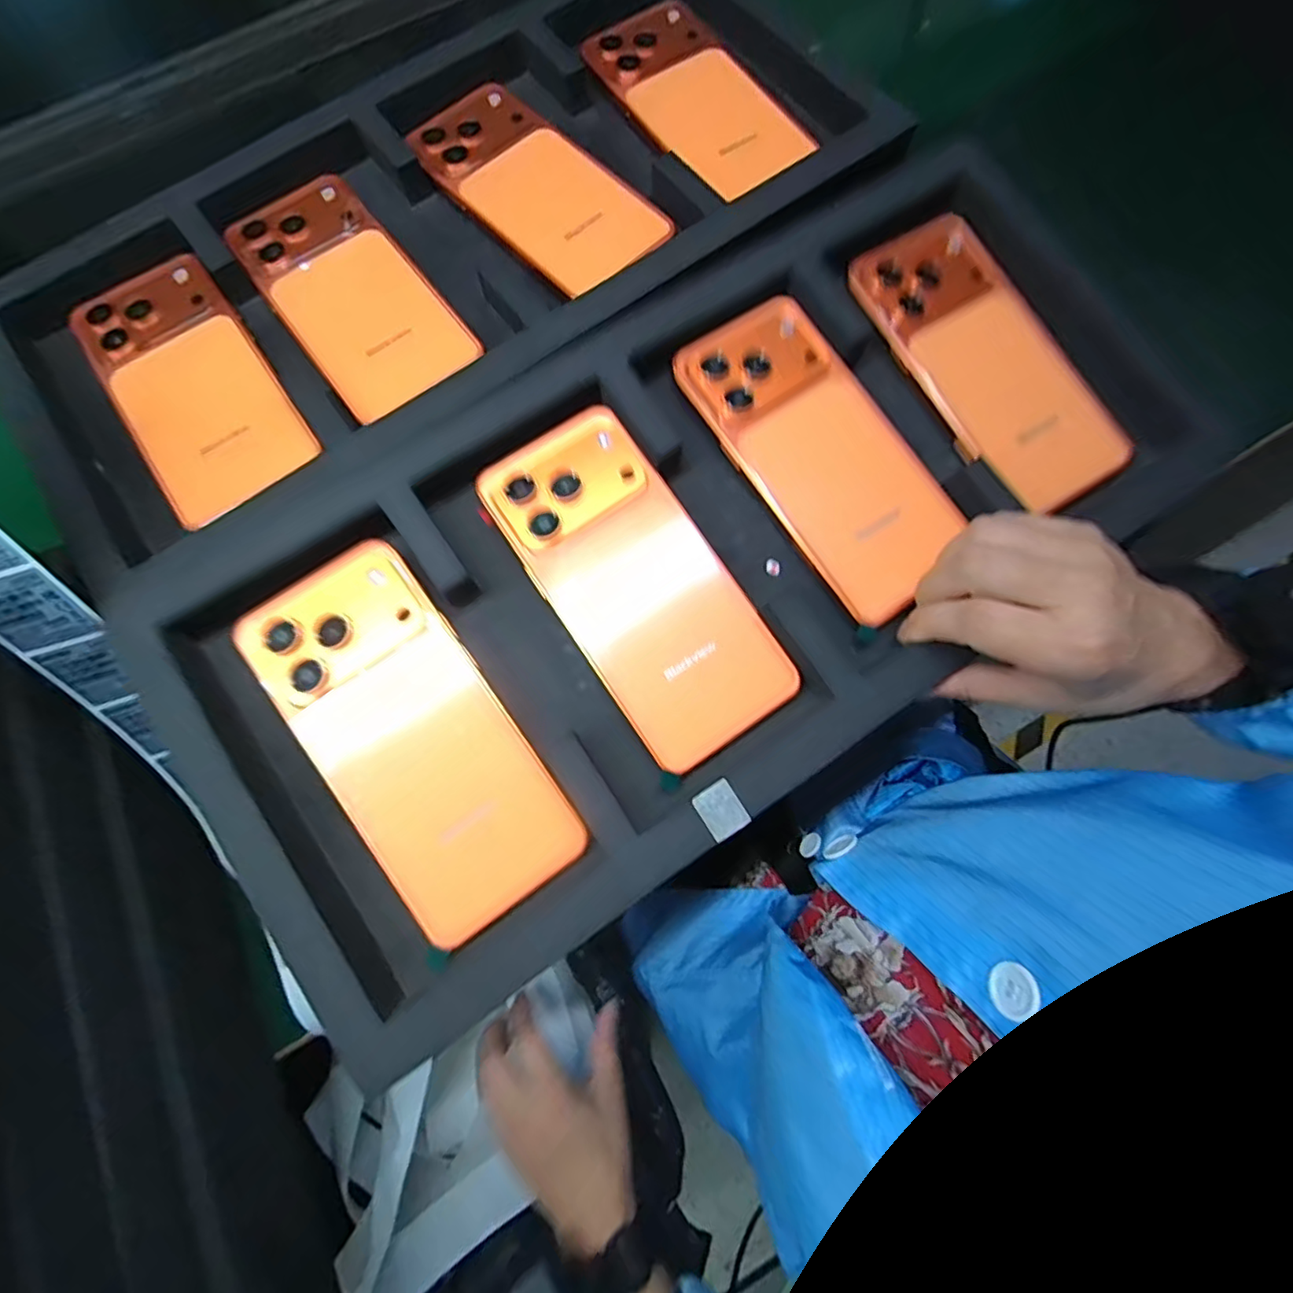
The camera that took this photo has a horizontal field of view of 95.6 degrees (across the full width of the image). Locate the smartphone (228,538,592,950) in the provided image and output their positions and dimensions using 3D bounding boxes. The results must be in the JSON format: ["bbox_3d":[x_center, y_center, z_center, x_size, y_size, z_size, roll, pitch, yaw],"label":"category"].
[{"bbox_3d":[-0.099,0.037,0.247,0.077,0.007,0.163,-35,86,-10],"label":"smartphone"}]

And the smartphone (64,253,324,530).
[{"bbox_3d":[-0.236,-0.136,0.303,0.076,0.008,0.162,-36,75,-8],"label":"smartphone"}]

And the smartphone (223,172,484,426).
[{"bbox_3d":[-0.162,-0.194,0.318,0.076,0.005,0.157,-38,76,-8],"label":"smartphone"}]

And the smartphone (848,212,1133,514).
[{"bbox_3d":[0.176,-0.146,0.303,0.075,0.009,0.162,-32,86,-9],"label":"smartphone"}]

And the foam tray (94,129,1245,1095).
[{"bbox_3d":[0.031,-0.056,0.274,0.469,0.037,0.231,-33,77,-8],"label":"foam tray"}]

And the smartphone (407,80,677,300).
[{"bbox_3d":[-0.061,-0.263,0.335,0.078,0.013,0.160,-42,76,-9],"label":"smartphone"}]

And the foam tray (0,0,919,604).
[{"bbox_3d":[-0.114,-0.238,0.327,0.475,0.034,0.236,-34,78,-8],"label":"foam tray"}]

